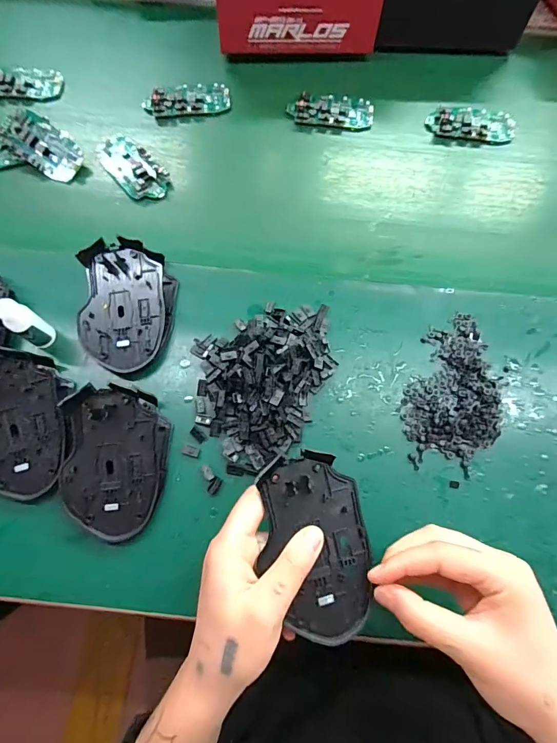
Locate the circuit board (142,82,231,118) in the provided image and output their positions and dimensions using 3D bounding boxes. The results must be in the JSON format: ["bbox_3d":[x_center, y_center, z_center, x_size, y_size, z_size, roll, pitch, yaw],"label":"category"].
[{"bbox_3d":[-0.106,-0.314,0.466,0.097,0.013,0.039,-13,72,-6],"label":"circuit board"}]

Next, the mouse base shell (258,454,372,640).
[{"bbox_3d":[0.025,0.113,0.266,0.068,0.014,0.113,-3,71,-2],"label":"mouse base shell"}]

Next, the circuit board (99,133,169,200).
[{"bbox_3d":[-0.157,-0.220,0.434,0.046,0.008,0.093,-41,76,-13],"label":"circuit board"}]

